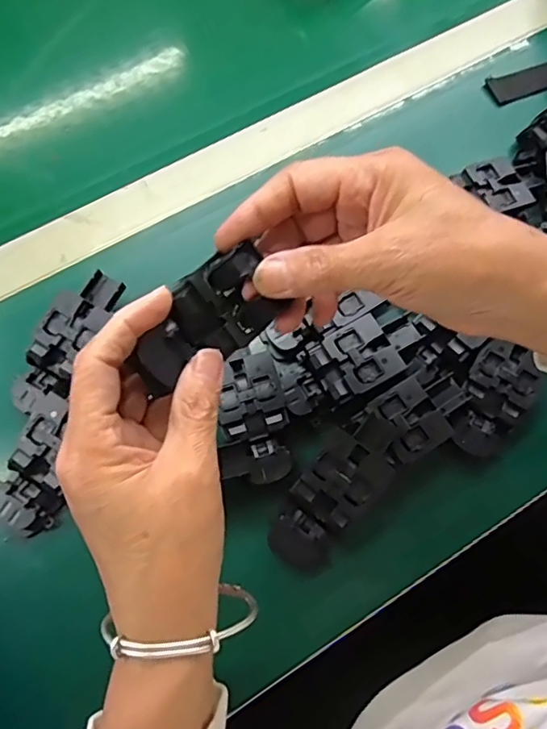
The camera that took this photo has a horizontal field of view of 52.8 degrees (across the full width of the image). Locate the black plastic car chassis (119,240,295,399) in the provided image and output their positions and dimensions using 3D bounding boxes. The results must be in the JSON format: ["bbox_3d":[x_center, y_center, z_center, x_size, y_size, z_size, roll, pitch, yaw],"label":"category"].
[{"bbox_3d":[-0.032,-0.019,0.255,0.070,0.024,0.041,-43,106,-21],"label":"black plastic car chassis"}]

